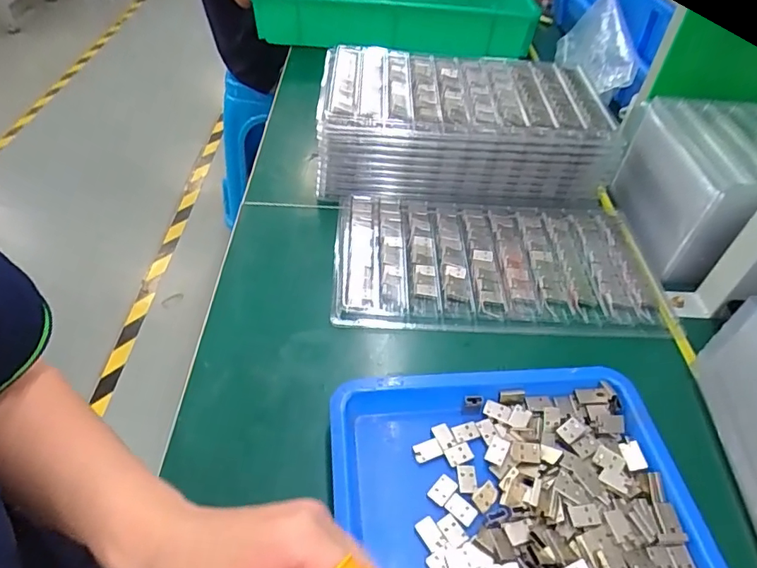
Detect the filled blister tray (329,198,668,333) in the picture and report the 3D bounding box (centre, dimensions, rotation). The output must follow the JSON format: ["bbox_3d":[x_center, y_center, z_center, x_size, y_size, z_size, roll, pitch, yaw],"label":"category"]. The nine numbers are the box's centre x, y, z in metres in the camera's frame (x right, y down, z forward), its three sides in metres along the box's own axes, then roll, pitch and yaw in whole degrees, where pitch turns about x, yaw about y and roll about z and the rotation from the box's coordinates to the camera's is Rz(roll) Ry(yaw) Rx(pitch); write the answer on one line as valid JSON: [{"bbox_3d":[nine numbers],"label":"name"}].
[{"bbox_3d":[0.102,-0.024,0.473,0.277,0.022,0.158,2,46,-2],"label":"filled blister tray"}]

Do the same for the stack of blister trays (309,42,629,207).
[{"bbox_3d":[0.089,-0.174,0.557,0.299,0.087,0.173,4,46,-1],"label":"stack of blister trays"}]

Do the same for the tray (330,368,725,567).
[{"bbox_3d":[0.084,0.131,0.309,0.213,0.028,0.170,-2,46,-6],"label":"tray"}]

